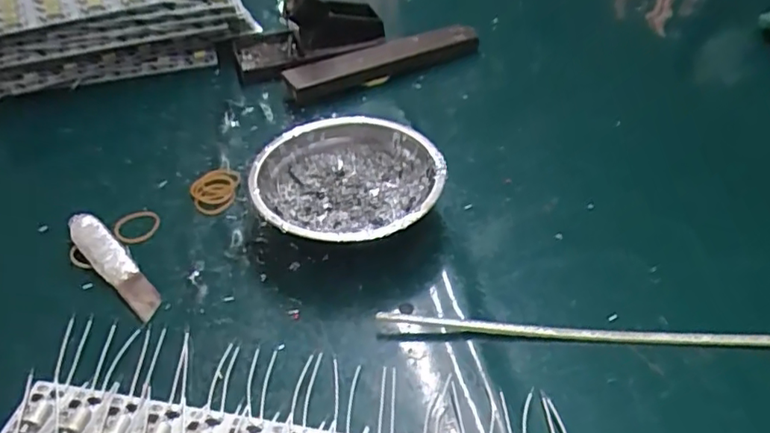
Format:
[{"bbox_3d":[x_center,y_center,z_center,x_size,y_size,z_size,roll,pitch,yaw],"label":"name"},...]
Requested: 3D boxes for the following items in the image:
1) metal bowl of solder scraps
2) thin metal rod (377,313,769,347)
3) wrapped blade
[{"bbox_3d":[-0.024,-0.016,0.403,0.124,0.049,0.120,-1,43,1],"label":"metal bowl of solder scraps"},{"bbox_3d":[0.136,0.065,0.325,0.275,0.007,0.011,2,43,4],"label":"thin metal rod"},{"bbox_3d":[-0.179,0.030,0.382,0.022,0.014,0.106,-34,52,-30],"label":"wrapped blade"}]

